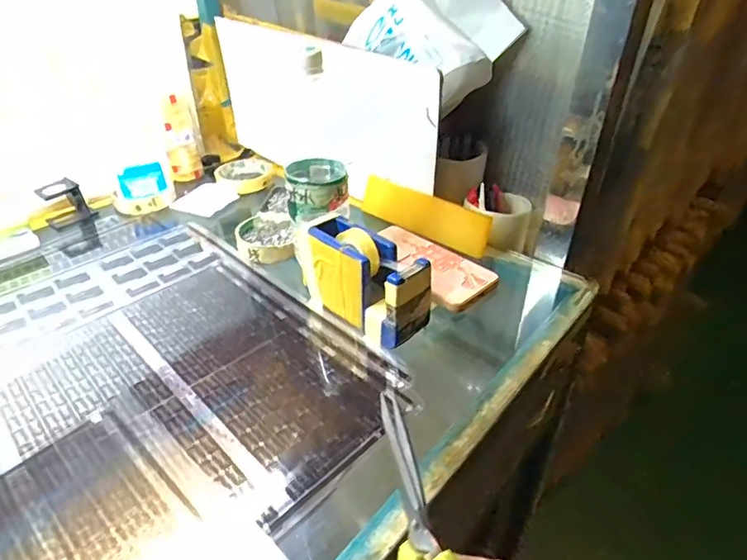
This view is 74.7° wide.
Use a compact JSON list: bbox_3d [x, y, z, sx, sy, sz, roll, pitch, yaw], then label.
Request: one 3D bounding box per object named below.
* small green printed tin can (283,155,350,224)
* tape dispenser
[{"bbox_3d":[-0.059,-0.099,0.514,0.063,0.042,0.074,-6,36,-4],"label":"small green printed tin can"},{"bbox_3d":[-0.009,-0.002,0.455,0.054,0.080,0.130,-27,43,-32],"label":"tape dispenser"}]

